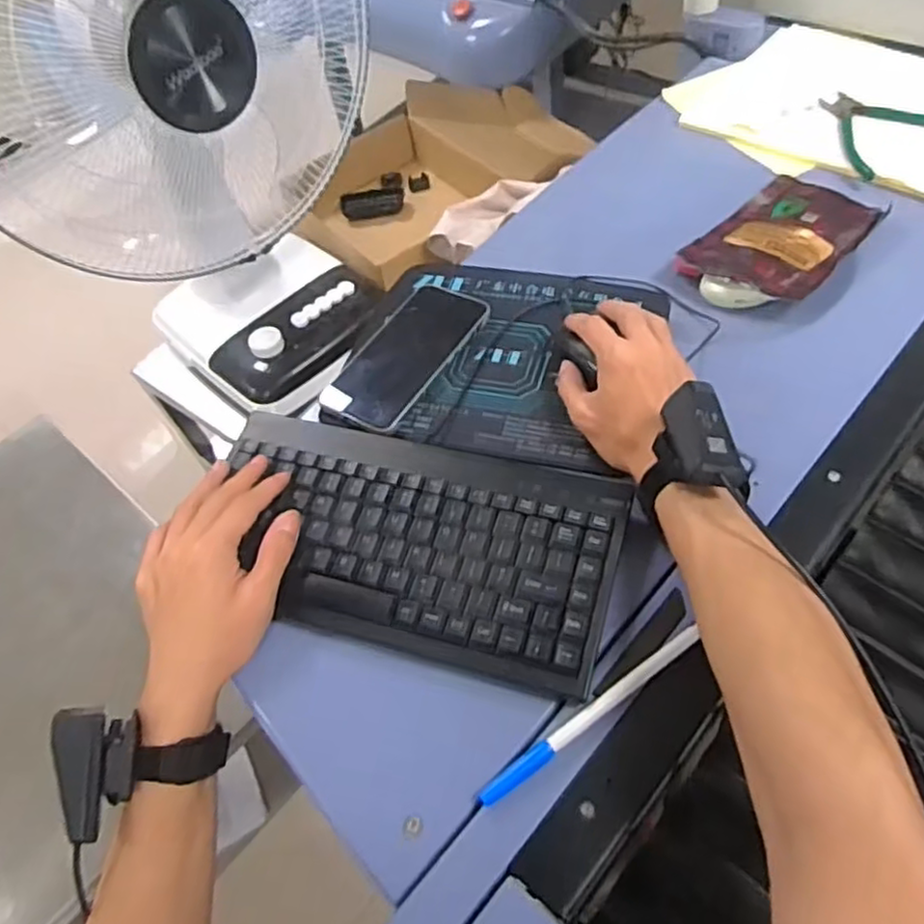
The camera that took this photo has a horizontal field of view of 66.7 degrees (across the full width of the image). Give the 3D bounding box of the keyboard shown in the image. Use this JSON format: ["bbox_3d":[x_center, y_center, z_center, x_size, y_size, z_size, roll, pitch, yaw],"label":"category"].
[{"bbox_3d":[-0.040,0.047,0.474,0.281,0.030,0.152,15,61,11],"label":"keyboard"}]

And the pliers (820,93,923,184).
[{"bbox_3d":[0.412,-0.334,0.694,0.120,0.023,0.133,-21,54,-7],"label":"pliers"}]

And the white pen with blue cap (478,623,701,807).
[{"bbox_3d":[0.077,0.144,0.407,0.160,0.005,0.011,-33,56,-15],"label":"white pen with blue cap"}]

